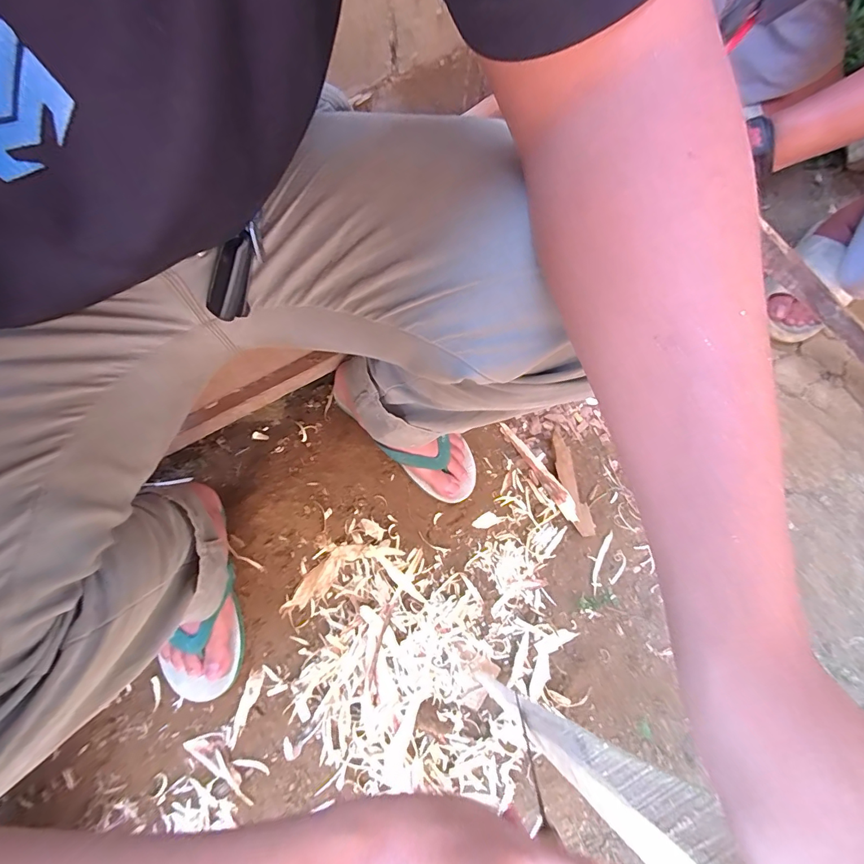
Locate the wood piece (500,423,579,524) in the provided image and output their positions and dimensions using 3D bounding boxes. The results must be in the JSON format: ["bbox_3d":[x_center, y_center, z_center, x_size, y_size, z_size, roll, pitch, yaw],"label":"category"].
[{"bbox_3d":[0.167,0.059,0.683,0.023,0.009,0.179,-33,78,-10],"label":"wood piece"}]

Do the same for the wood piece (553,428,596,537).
[{"bbox_3d":[0.209,0.078,0.669,0.029,0.006,0.162,-18,82,1],"label":"wood piece"}]

